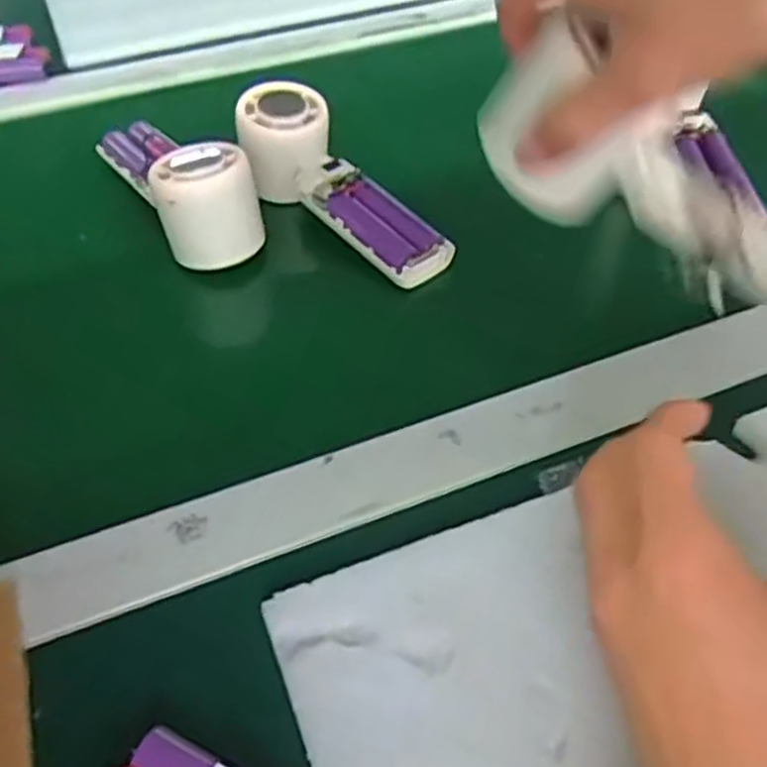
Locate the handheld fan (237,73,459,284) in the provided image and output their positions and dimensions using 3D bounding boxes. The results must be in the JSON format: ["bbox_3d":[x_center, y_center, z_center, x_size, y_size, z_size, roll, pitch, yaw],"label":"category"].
[{"bbox_3d":[-0.027,-0.117,0.477,0.050,0.043,0.163,-36,71,-27],"label":"handheld fan"}]

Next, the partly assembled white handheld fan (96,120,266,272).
[{"bbox_3d":[-0.129,-0.133,0.482,0.054,0.056,0.162,-25,51,-19],"label":"partly assembled white handheld fan"}]

